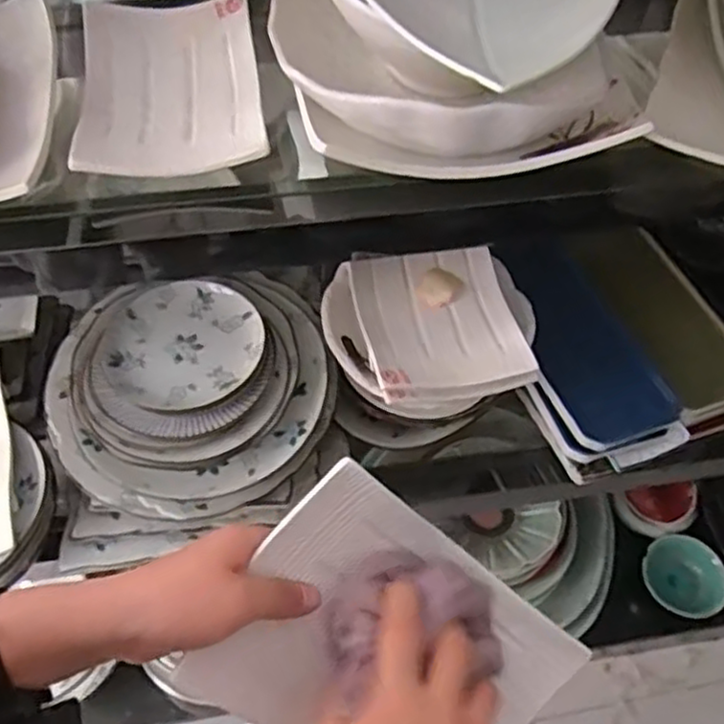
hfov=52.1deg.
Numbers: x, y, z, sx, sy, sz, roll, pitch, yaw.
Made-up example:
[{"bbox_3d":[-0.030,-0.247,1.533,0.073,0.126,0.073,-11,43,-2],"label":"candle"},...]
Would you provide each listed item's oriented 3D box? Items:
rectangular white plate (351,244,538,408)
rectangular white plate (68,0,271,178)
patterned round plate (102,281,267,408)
[{"bbox_3d":[0.068,-0.044,0.694,0.135,0.031,0.156,-11,58,-9],"label":"rectangular white plate"},{"bbox_3d":[-0.161,-0.233,0.621,0.144,0.030,0.221,-7,57,-7],"label":"rectangular white plate"},{"bbox_3d":[-0.168,-0.018,0.699,0.146,0.023,0.132,-15,58,-12],"label":"patterned round plate"}]

